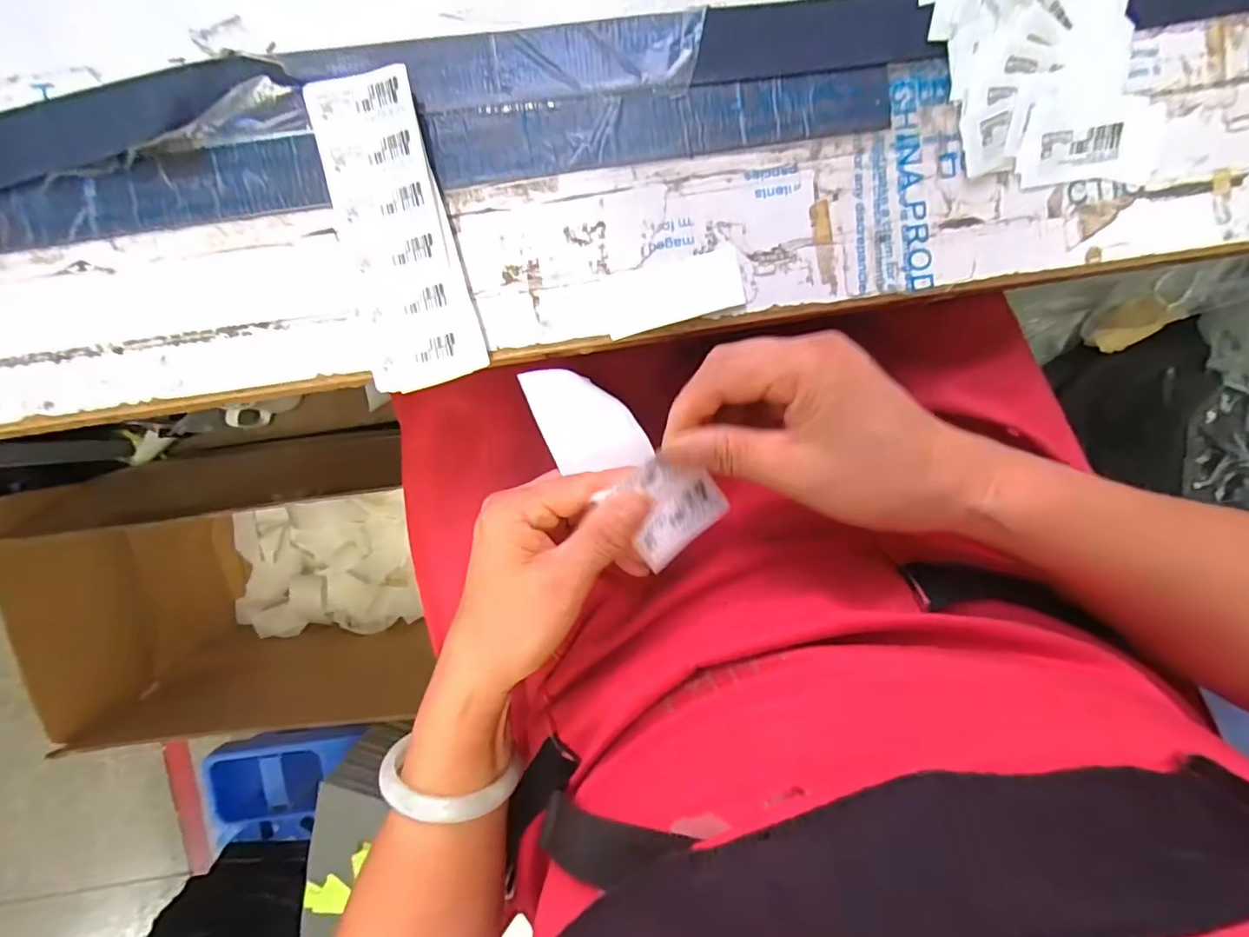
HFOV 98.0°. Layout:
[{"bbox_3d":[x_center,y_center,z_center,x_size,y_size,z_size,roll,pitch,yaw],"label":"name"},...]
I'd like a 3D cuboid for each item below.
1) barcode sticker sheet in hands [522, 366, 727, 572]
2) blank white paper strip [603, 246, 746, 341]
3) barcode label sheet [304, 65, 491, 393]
[{"bbox_3d":[-0.006,-0.008,0.281,0.047,0.034,0.119,-46,75,3],"label":"barcode sticker sheet in hands"},{"bbox_3d":[0.027,-0.097,0.298,0.076,0.004,0.032,-15,95,1],"label":"blank white paper strip"},{"bbox_3d":[-0.118,-0.122,0.286,0.058,0.016,0.155,-13,95,0],"label":"barcode label sheet"}]

